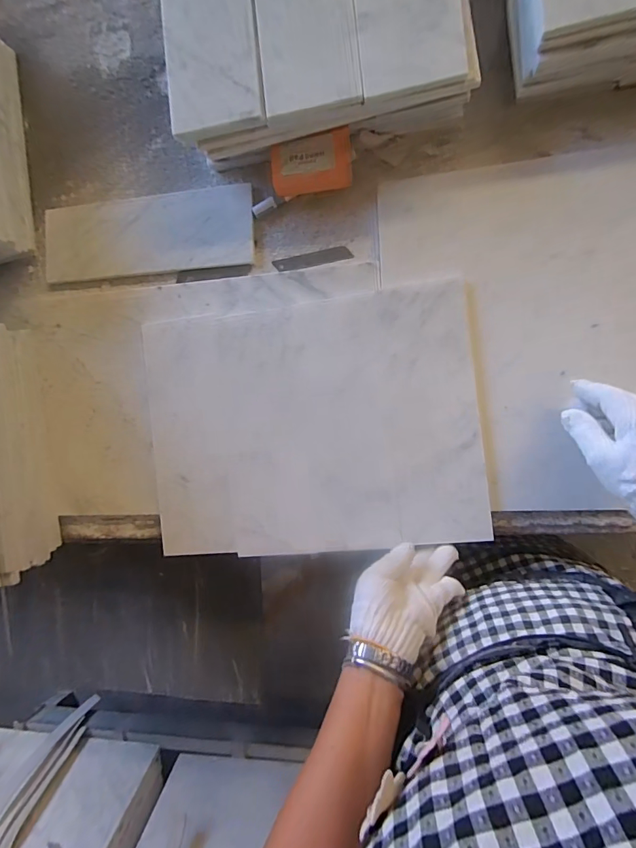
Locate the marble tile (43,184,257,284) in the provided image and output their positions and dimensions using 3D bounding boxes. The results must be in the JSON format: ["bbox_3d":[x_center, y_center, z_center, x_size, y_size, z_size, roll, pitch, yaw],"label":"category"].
[{"bbox_3d":[-0.224,-0.246,0.551,0.287,0.012,0.097,-3,90,10],"label":"marble tile"}]

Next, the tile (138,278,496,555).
[{"bbox_3d":[-0.012,0.003,0.519,0.396,0.023,0.294,-6,90,10],"label":"tile"}]

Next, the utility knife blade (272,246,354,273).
[{"bbox_3d":[-0.007,-0.203,0.530,0.096,0.004,0.020,-9,78,9],"label":"utility knife blade"}]

